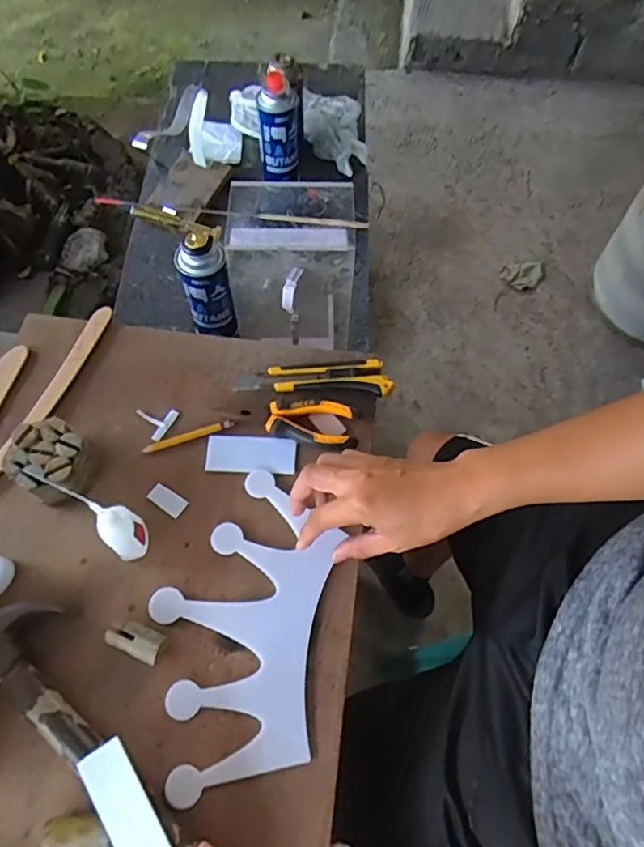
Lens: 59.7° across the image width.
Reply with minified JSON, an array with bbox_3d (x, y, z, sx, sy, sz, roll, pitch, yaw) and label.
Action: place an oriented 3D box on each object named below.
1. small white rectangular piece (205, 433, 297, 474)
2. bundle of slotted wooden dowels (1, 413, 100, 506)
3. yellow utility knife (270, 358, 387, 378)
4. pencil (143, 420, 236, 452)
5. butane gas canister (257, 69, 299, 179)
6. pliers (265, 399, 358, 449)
[{"bbox_3d":[-0.074,0.032,0.589,0.092,0.004,0.040,3,71,3],"label":"small white rectangular piece"},{"bbox_3d":[-0.264,0.038,0.555,0.077,0.054,0.072,1,64,-2],"label":"bundle of slotted wooden dowels"},{"bbox_3d":[0.004,-0.060,0.617,0.123,0.011,0.020,-1,64,-1],"label":"yellow utility knife"},{"bbox_3d":[-0.141,0.012,0.594,0.097,0.010,0.011,-16,65,-8],"label":"pencil"},{"bbox_3d":[-0.070,-0.491,0.941,0.071,0.166,0.059,2,64,-2],"label":"butane gas canister"},{"bbox_3d":[-0.009,-0.004,0.589,0.094,0.012,0.048,12,64,5],"label":"pliers"}]

